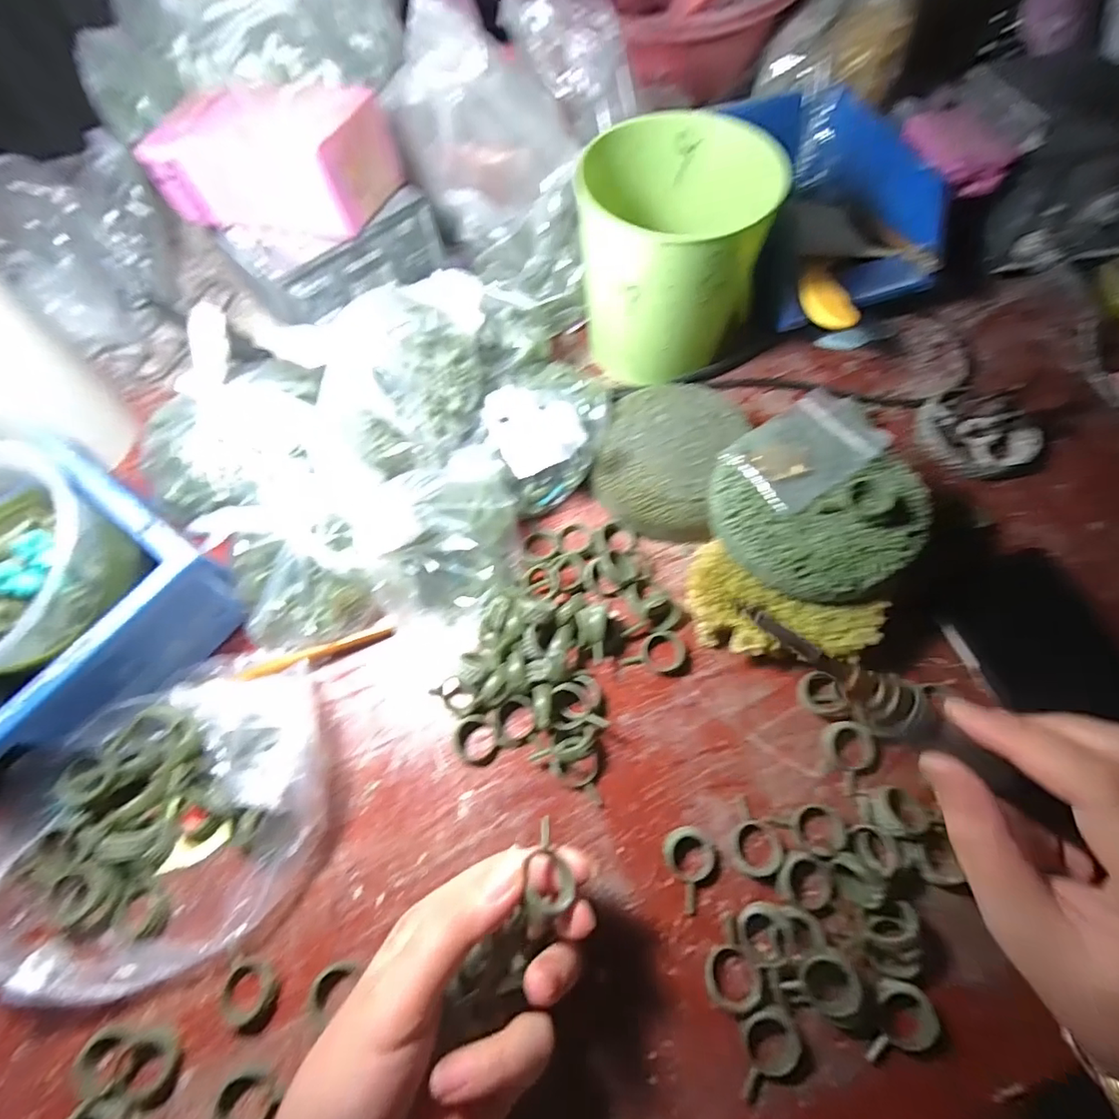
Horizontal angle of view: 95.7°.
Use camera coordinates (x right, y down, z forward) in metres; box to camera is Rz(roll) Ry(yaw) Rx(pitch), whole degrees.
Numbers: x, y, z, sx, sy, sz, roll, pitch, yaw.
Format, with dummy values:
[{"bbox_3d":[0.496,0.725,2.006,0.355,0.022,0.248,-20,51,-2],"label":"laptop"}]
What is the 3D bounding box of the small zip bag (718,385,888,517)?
[{"bbox_3d":[0.130,-0.060,0.269,0.073,0.012,0.051,-32,69,-10],"label":"small zip bag"}]

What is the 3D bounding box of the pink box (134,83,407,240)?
[{"bbox_3d":[-0.175,-0.248,0.311,0.127,0.051,0.066,12,68,8],"label":"pink box"}]

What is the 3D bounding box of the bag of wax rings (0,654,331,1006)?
[{"bbox_3d":[-0.191,0.127,0.246,0.164,0.047,0.120,-41,71,-14],"label":"bag of wax rings"}]

